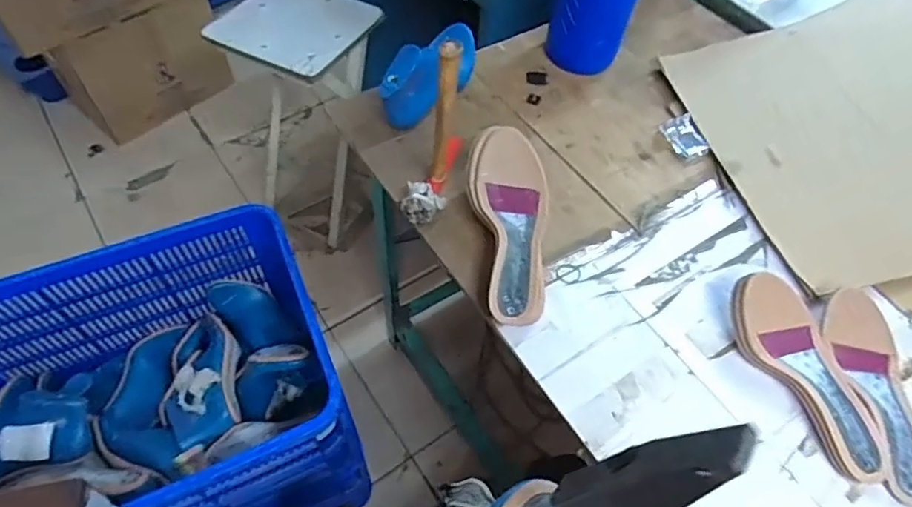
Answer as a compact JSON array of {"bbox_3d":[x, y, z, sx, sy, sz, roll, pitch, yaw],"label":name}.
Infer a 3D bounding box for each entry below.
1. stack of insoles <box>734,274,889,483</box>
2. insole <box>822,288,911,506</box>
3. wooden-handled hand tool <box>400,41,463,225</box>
[{"bbox_3d":[0.392,0.131,0.628,0.084,0.066,0.223,-15,58,-13],"label":"stack of insoles"},{"bbox_3d":[0.478,0.153,0.631,0.080,0.050,0.227,-1,56,-5],"label":"insole"},{"bbox_3d":[-0.027,-0.148,0.708,0.053,0.239,0.143,14,57,6],"label":"wooden-handled hand tool"}]

